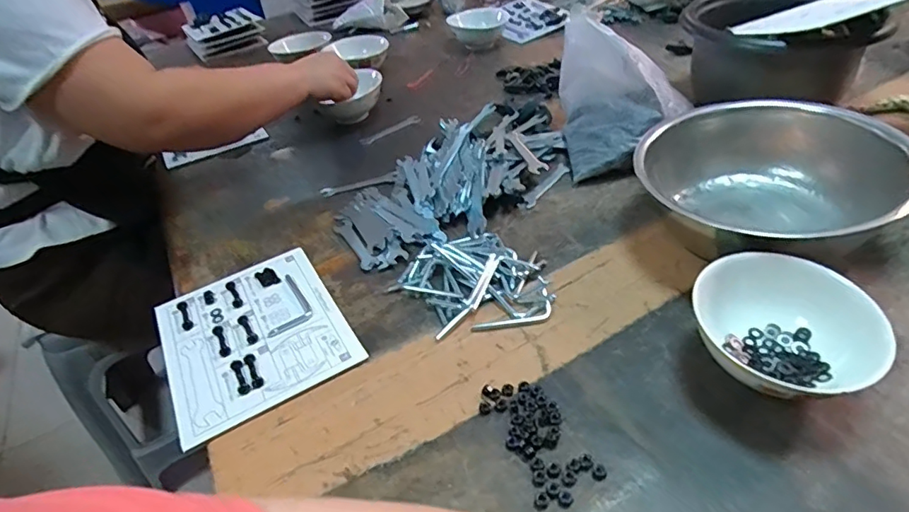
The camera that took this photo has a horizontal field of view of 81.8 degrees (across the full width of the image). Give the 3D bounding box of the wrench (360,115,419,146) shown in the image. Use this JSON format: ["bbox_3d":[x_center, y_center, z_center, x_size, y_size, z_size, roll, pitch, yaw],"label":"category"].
[{"bbox_3d":[-0.105,-0.211,0.875,0.023,0.004,0.118,27,50,34],"label":"wrench"}]

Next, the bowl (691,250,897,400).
[{"bbox_3d":[0.257,0.064,0.415,0.123,0.072,0.123,-4,39,3],"label":"bowl"}]

